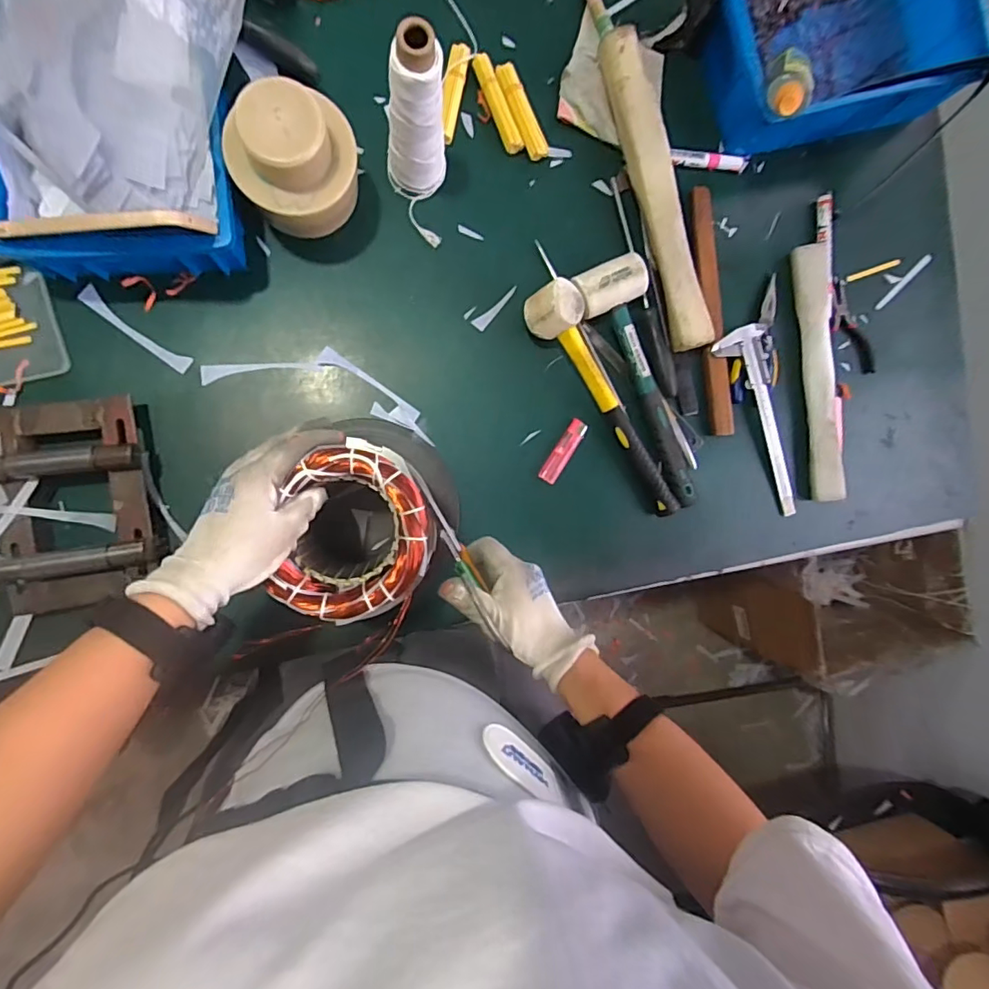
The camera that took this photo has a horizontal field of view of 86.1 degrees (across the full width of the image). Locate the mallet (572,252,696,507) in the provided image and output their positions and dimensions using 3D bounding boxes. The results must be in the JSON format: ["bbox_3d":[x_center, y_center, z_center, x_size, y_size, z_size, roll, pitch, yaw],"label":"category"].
[{"bbox_3d":[0.159,-0.118,0.585,0.075,0.040,0.276,-18,94,-8],"label":"mallet"}]

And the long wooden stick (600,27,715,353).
[{"bbox_3d":[0.176,-0.326,0.583,0.045,0.043,0.335,-19,94,-8],"label":"long wooden stick"}]

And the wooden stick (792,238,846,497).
[{"bbox_3d":[0.386,-0.143,0.625,0.033,0.032,0.297,-6,92,-8],"label":"wooden stick"}]

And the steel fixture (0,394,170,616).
[{"bbox_3d":[-0.407,0.011,0.507,0.148,0.045,0.199,-9,92,-8],"label":"steel fixture"}]

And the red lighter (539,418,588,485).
[{"bbox_3d":[0.077,-0.049,0.596,0.020,0.013,0.077,31,87,-8],"label":"red lighter"}]

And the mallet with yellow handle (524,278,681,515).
[{"bbox_3d":[0.124,-0.096,0.571,0.053,0.058,0.276,-34,96,-6],"label":"mallet with yellow handle"}]

